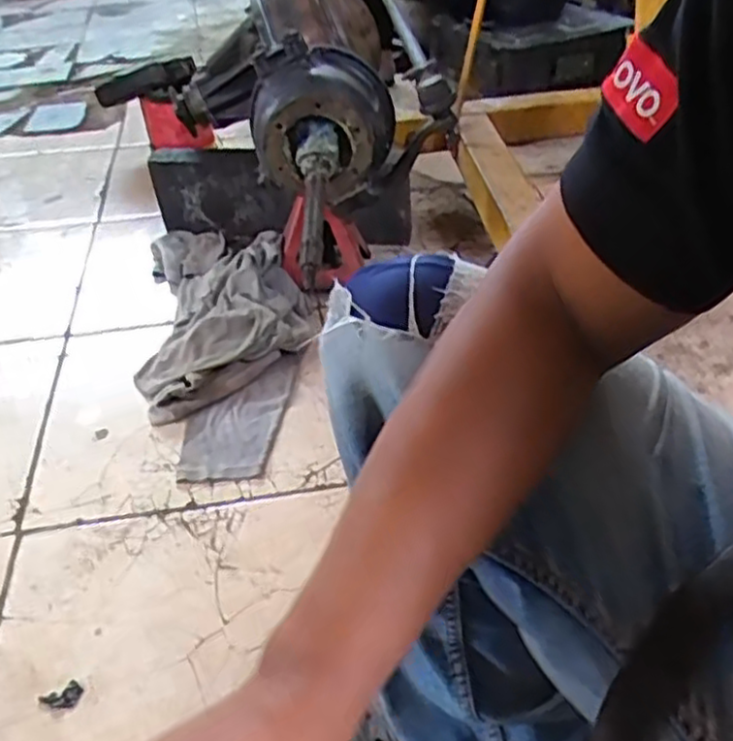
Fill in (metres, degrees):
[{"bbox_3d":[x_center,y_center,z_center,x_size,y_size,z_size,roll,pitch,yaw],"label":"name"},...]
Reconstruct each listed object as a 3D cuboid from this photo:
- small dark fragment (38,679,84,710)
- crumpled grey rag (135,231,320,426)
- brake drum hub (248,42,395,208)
[{"bbox_3d":[-0.289,0.313,0.695,0.036,0.004,0.027,-26,45,-28],"label":"small dark fragment"},{"bbox_3d":[-0.225,-0.113,1.160,0.252,0.107,0.460,-4,37,-8],"label":"crumpled grey rag"},{"bbox_3d":[-0.051,-0.293,0.870,0.155,0.160,0.062,3,38,5],"label":"brake drum hub"}]

